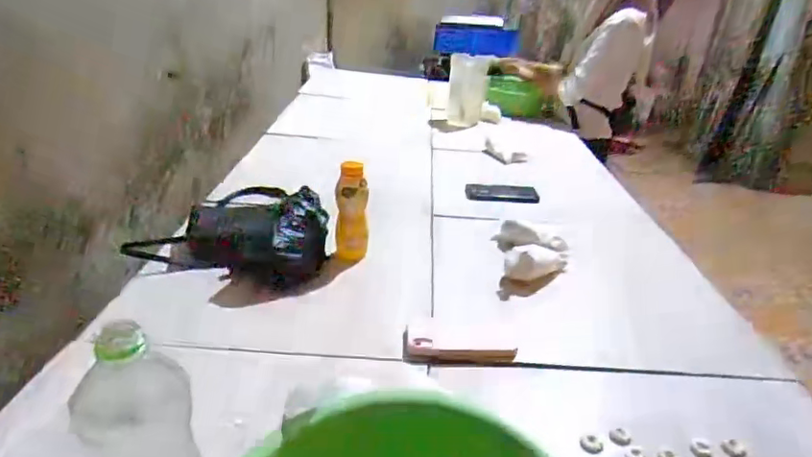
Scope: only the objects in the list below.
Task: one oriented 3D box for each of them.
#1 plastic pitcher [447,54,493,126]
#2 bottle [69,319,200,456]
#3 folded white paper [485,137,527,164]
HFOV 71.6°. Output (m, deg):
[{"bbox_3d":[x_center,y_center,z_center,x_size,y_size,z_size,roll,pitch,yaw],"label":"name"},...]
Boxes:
[{"bbox_3d":[0.207,-0.467,1.883,0.128,0.207,0.136,5,26,4],"label":"plastic pitcher"},{"bbox_3d":[-0.196,0.205,0.429,0.079,0.228,0.077,-6,28,-19],"label":"bottle"},{"bbox_3d":[0.279,-0.217,1.596,0.128,0.047,0.053,11,26,14],"label":"folded white paper"}]

